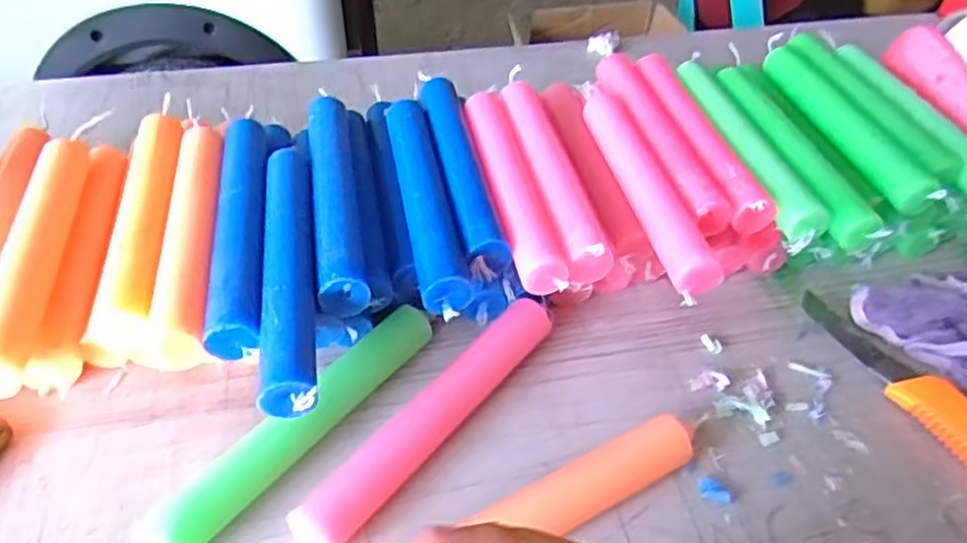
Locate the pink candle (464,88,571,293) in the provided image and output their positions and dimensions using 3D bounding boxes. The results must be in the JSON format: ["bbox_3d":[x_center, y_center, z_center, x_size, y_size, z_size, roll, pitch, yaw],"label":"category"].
[{"bbox_3d":[0.016,-0.063,0.485,0.030,0.021,0.192,-7,46,-9],"label":"pink candle"}]

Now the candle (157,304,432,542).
[{"bbox_3d":[-0.097,0.080,0.403,0.027,0.026,0.183,29,50,24],"label":"candle"}]

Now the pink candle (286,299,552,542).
[{"bbox_3d":[-0.026,0.080,0.408,0.025,0.022,0.190,31,51,25],"label":"pink candle"}]

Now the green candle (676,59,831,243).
[{"bbox_3d":[0.183,-0.095,0.518,0.026,0.019,0.193,-8,46,-10],"label":"green candle"}]

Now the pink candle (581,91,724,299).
[{"bbox_3d":[0.104,-0.061,0.479,0.025,0.021,0.193,-7,46,-9],"label":"pink candle"}]

